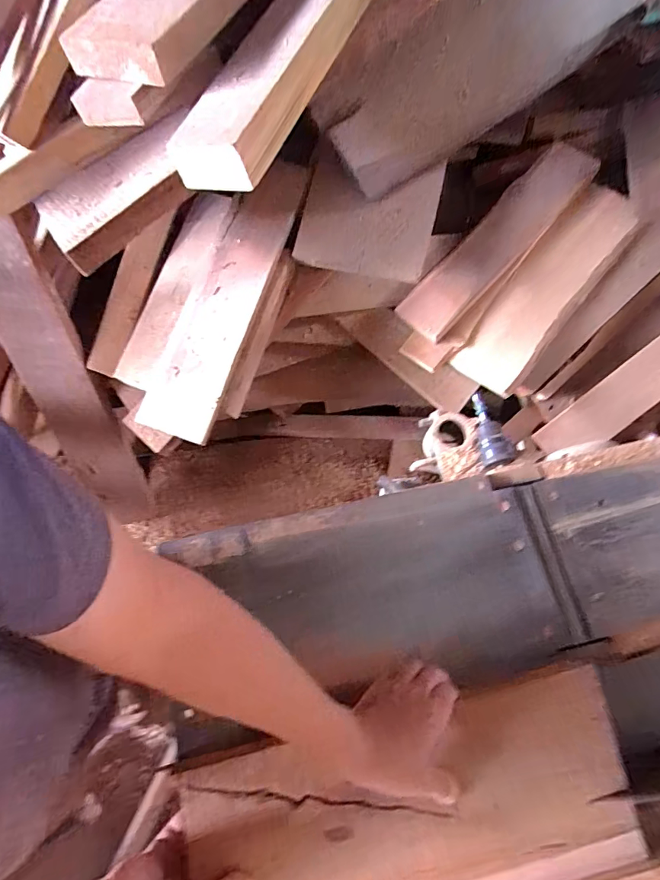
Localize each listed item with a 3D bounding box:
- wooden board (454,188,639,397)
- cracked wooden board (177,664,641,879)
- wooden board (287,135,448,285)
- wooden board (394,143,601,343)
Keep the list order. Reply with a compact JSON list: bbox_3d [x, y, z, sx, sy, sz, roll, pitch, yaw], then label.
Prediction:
[{"bbox_3d":[0.515,-0.368,1.053,0.151,0.025,0.563,38,87,12],"label":"wooden board"},{"bbox_3d":[0.084,0.364,0.448,0.443,0.017,0.146,-12,69,-4],"label":"cracked wooden board"},{"bbox_3d":[0.082,-0.477,0.949,0.282,0.032,0.256,8,99,-2],"label":"wooden board"},{"bbox_3d":[0.407,-0.486,1.060,0.135,0.027,0.599,41,84,7],"label":"wooden board"}]

